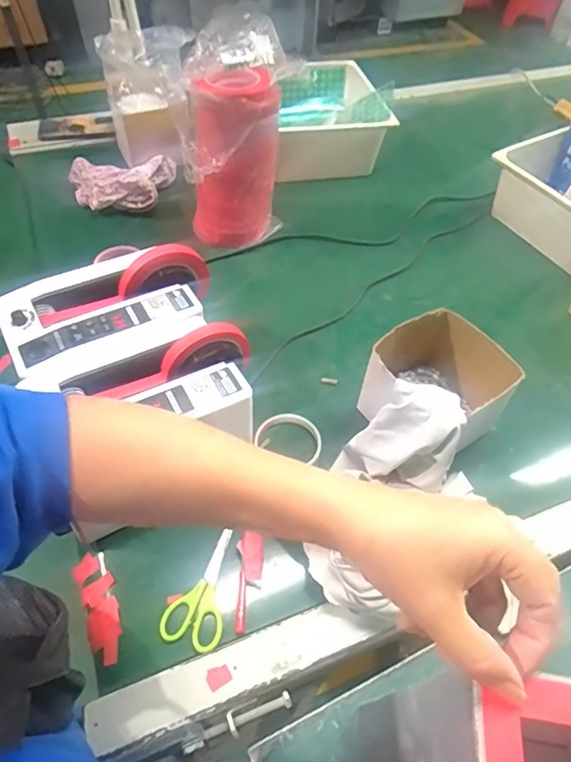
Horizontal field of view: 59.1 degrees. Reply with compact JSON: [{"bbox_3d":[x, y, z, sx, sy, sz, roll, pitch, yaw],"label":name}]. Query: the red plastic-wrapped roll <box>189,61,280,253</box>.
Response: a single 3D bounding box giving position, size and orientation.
[{"bbox_3d":[-0.078,-0.334,0.792,0.120,0.249,0.110,1,53,-2],"label":"red plastic-wrapped roll"}]

